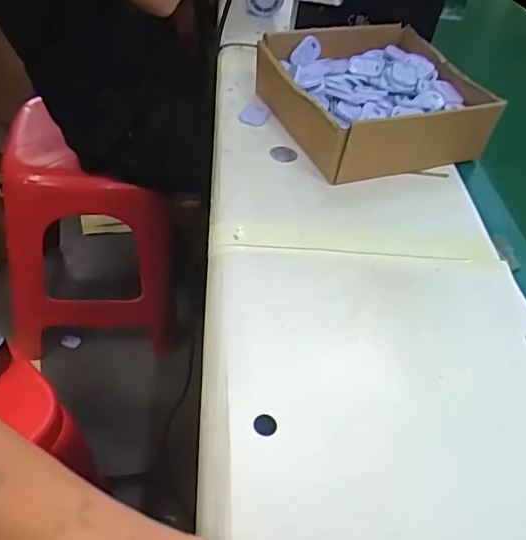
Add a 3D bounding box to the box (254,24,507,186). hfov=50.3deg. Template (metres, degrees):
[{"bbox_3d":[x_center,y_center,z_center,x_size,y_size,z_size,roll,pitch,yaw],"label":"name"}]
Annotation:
[{"bbox_3d":[0.117,-0.183,0.604,0.199,0.075,0.200,-7,48,-18],"label":"box"}]

